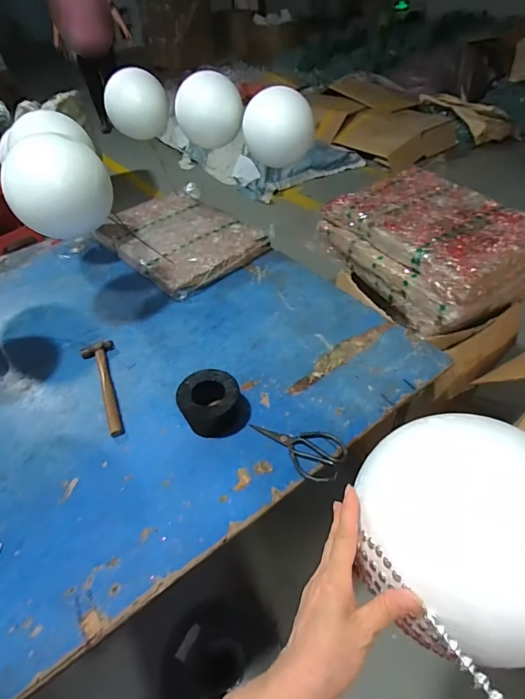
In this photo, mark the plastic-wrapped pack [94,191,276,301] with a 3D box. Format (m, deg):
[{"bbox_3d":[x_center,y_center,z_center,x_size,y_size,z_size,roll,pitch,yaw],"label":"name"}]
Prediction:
[{"bbox_3d":[-0.280,-0.360,1.310,0.358,0.078,0.539,-35,50,-28],"label":"plastic-wrapped pack"}]

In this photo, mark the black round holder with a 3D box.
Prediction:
[{"bbox_3d":[-0.102,0.103,0.799,0.111,0.078,0.113,-3,43,3],"label":"black round holder"}]

